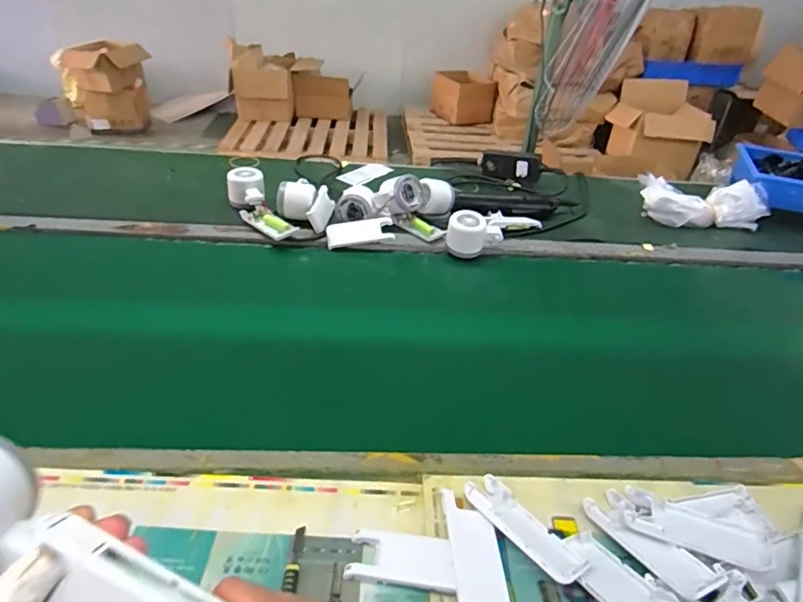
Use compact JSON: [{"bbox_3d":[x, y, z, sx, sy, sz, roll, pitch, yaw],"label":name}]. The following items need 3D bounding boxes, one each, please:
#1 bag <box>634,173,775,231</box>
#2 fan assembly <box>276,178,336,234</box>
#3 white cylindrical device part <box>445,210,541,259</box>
[{"bbox_3d":[0.549,-0.182,0.979,0.223,0.076,0.098,0,35,-6],"label":"bag"},{"bbox_3d":[-0.154,-0.156,0.865,0.093,0.057,0.095,-3,36,-10],"label":"fan assembly"},{"bbox_3d":[0.148,-0.127,0.863,0.184,0.057,0.074,-25,45,-35],"label":"white cylindrical device part"}]

